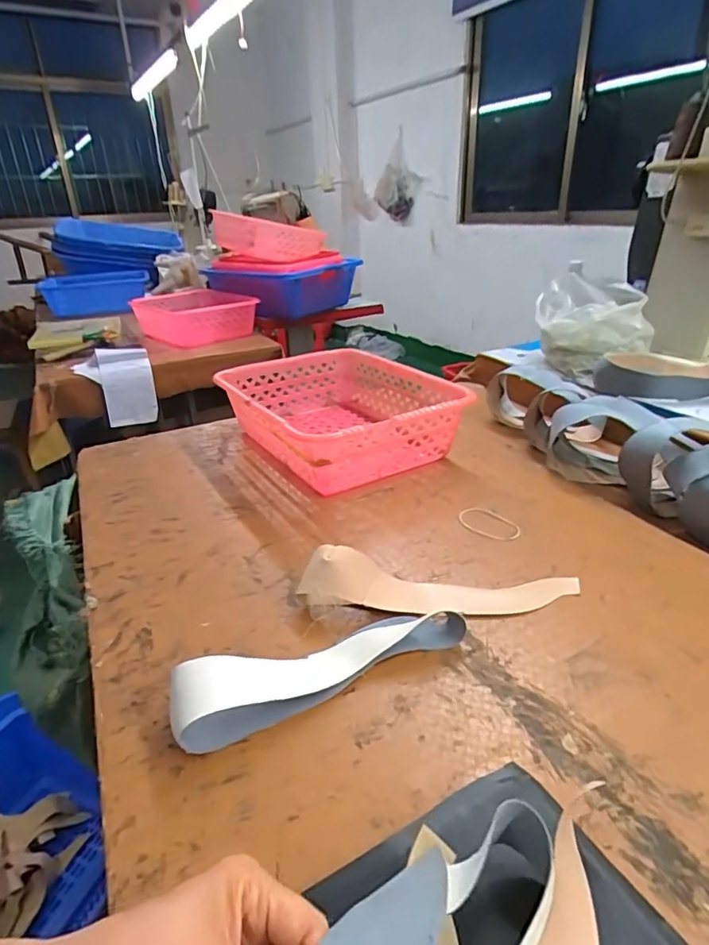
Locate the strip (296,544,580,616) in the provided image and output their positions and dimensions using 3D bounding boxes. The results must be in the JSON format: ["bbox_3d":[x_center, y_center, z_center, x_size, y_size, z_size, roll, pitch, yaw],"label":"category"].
[{"bbox_3d":[0.097,0.117,0.581,0.312,0.049,0.060,-2,27,1],"label":"strip"}]

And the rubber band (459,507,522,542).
[{"bbox_3d":[0.184,0.070,0.728,0.057,0.010,0.091,-22,33,-33],"label":"rubber band"}]

